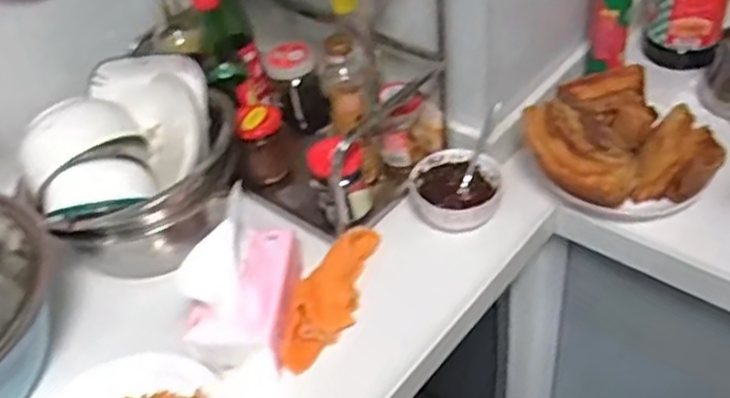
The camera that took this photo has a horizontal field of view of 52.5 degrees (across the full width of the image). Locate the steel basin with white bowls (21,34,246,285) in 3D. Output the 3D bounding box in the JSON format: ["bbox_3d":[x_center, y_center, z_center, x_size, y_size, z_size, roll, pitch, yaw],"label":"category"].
[{"bbox_3d":[-0.298,-0.054,0.940,0.261,0.161,0.239,-4,43,4],"label":"steel basin with white bowls"}]

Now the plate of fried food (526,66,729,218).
[{"bbox_3d":[0.314,-0.068,0.905,0.191,0.100,0.199,-4,43,4],"label":"plate of fried food"}]

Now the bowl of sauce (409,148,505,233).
[{"bbox_3d":[0.116,-0.006,0.941,0.113,0.061,0.110,-4,43,4],"label":"bowl of sauce"}]

